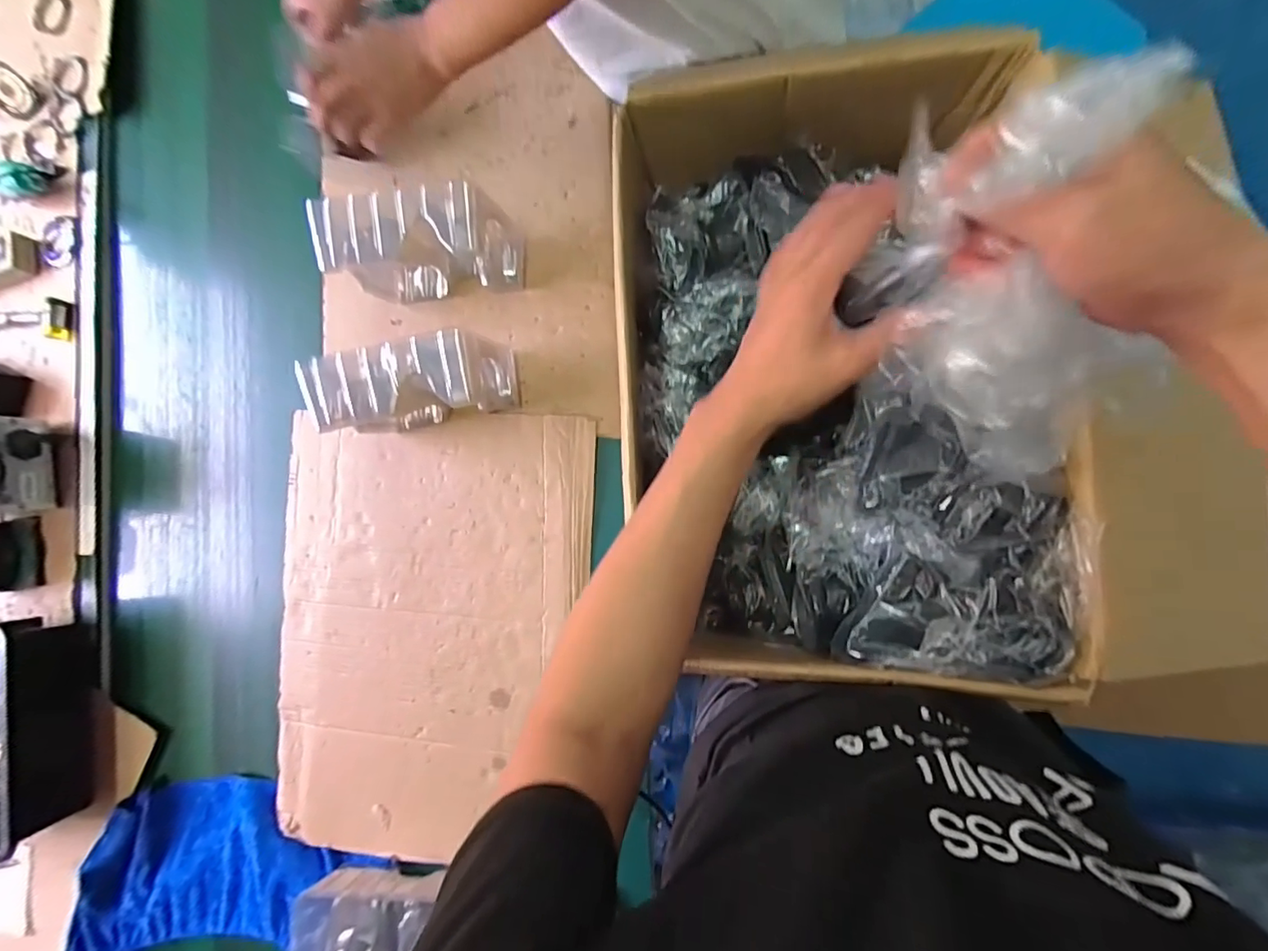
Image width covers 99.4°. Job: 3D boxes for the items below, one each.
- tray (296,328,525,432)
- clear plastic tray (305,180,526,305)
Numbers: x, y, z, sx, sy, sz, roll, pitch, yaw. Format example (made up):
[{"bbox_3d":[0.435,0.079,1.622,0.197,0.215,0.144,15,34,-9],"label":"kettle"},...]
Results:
[{"bbox_3d":[-0.229,-0.094,0.581,0.179,0.142,0.074,-9,87,9],"label":"tray"},{"bbox_3d":[-0.223,-0.241,0.579,0.173,0.141,0.081,-3,88,10],"label":"clear plastic tray"}]

